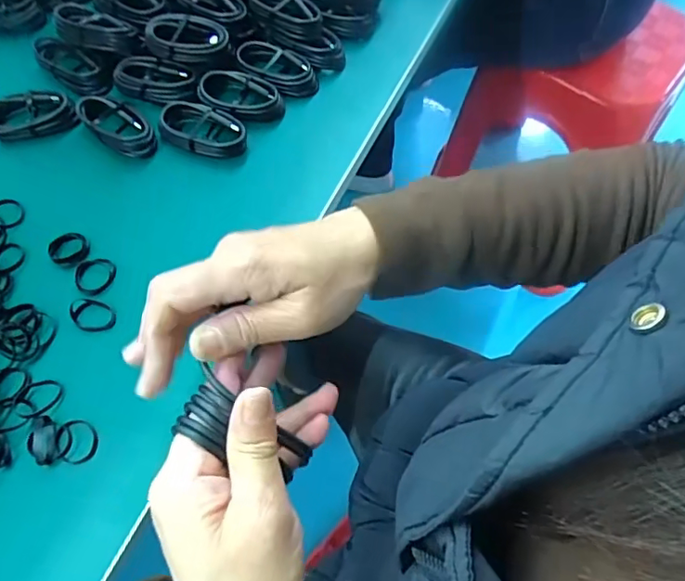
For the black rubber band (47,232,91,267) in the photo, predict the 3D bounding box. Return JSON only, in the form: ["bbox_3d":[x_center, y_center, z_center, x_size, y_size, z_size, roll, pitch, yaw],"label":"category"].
[{"bbox_3d":[-0.204,-0.031,0.404,0.028,0.006,0.025,-37,70,-17],"label":"black rubber band"}]

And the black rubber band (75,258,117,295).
[{"bbox_3d":[-0.180,-0.010,0.395,0.028,0.005,0.028,-16,69,-19],"label":"black rubber band"}]

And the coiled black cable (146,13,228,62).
[{"bbox_3d":[-0.134,-0.220,0.464,0.067,0.017,0.037,-13,65,-6],"label":"coiled black cable"}]

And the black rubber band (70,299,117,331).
[{"bbox_3d":[-0.176,0.017,0.378,0.032,0.004,0.022,11,65,5],"label":"black rubber band"}]

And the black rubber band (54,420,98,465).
[{"bbox_3d":[-0.167,0.095,0.340,0.026,0.006,0.026,11,58,-19],"label":"black rubber band"}]

